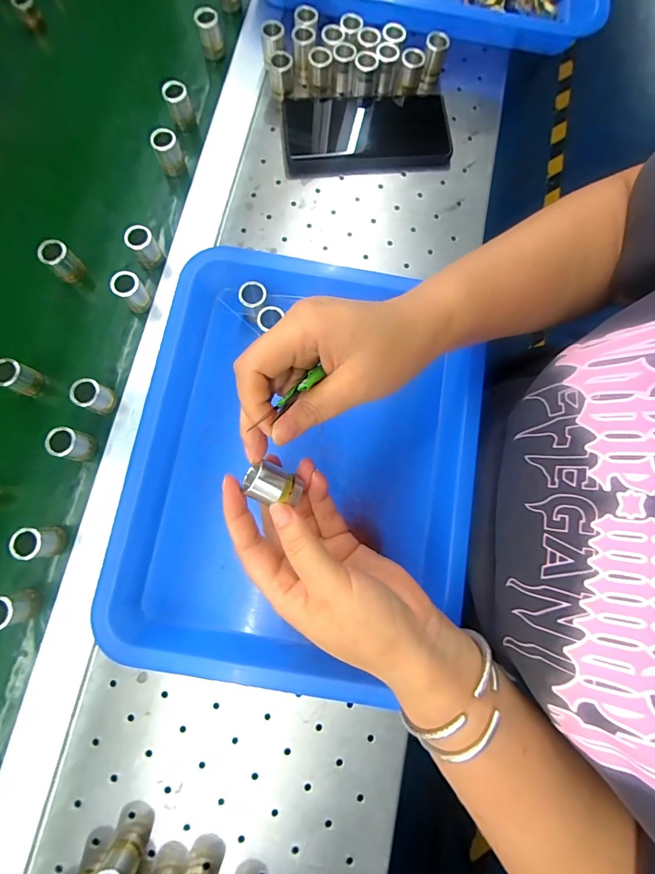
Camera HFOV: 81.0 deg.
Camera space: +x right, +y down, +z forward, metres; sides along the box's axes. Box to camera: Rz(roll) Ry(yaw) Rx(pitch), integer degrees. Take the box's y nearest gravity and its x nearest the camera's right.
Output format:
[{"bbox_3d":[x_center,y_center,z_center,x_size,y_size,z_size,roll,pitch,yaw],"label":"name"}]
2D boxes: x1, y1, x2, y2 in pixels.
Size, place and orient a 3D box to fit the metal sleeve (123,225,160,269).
[{"bbox_3d":[-0.165,-0.171,0.346,0.022,0.034,0.018,-41,82,-9],"label":"metal sleeve"}]

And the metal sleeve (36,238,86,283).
[{"bbox_3d":[-0.236,-0.156,0.343,0.018,0.037,0.023,43,80,7],"label":"metal sleeve"}]

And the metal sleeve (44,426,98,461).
[{"bbox_3d":[-0.205,0.006,0.307,0.021,0.030,0.023,0,78,-1],"label":"metal sleeve"}]

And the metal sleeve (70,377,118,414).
[{"bbox_3d":[-0.191,-0.033,0.316,0.020,0.033,0.023,22,79,3],"label":"metal sleeve"}]

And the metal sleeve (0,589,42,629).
[{"bbox_3d":[-0.234,0.127,0.285,0.023,0.034,0.021,0,78,-1],"label":"metal sleeve"}]

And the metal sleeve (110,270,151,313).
[{"bbox_3d":[-0.169,-0.125,0.333,0.021,0.034,0.019,-36,81,-8],"label":"metal sleeve"}]

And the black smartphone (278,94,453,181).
[{"bbox_3d":[0.039,-0.309,0.382,0.164,0.016,0.088,-4,78,-2],"label":"black smartphone"}]

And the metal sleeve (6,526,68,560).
[{"bbox_3d":[-0.221,0.081,0.295,0.019,0.036,0.022,-7,78,-3],"label":"metal sleeve"}]

